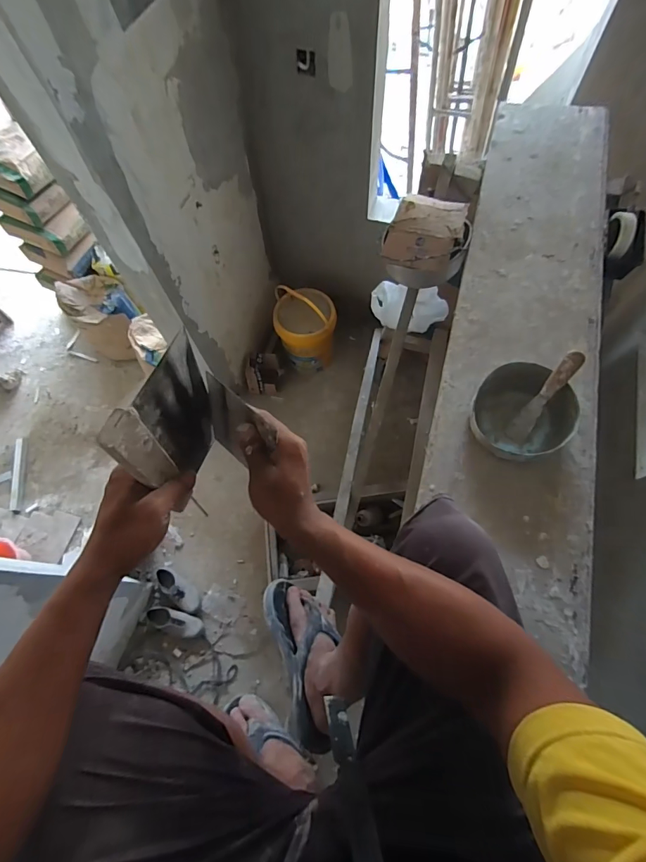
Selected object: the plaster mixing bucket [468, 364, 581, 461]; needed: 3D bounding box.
[{"bbox_3d":[0.337,-0.026,0.665,0.160,0.051,0.162,-1,66,2],"label":"plaster mixing bucket"}]

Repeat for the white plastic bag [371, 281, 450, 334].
[{"bbox_3d":[0.258,-0.375,1.185,0.226,0.151,0.081,3,67,4],"label":"white plastic bag"}]

